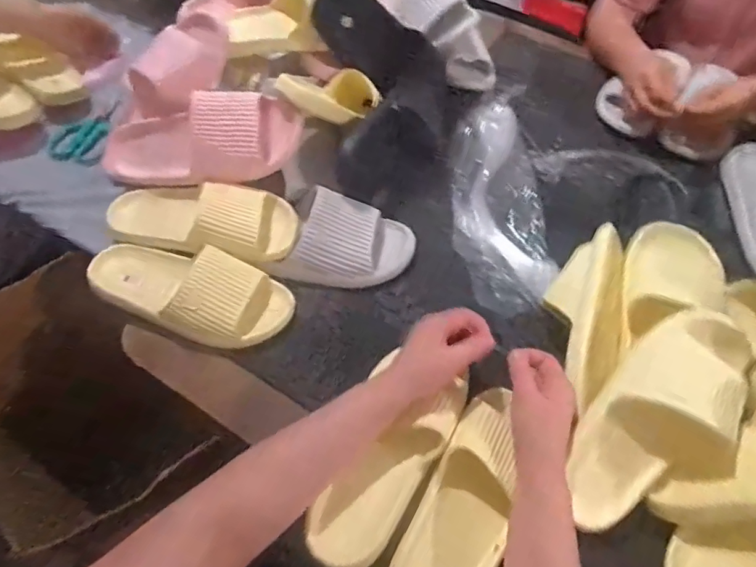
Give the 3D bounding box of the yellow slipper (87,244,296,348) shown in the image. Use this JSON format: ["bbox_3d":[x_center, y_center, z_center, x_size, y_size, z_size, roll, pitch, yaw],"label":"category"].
[{"bbox_3d":[-0.233,0.008,0.595,0.252,0.080,0.104,17,57,7],"label":"yellow slipper"}]

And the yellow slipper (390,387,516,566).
[{"bbox_3d":[0.087,0.210,0.484,0.085,0.062,0.231,22,65,11],"label":"yellow slipper"}]

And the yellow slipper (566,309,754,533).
[{"bbox_3d":[0.292,0.139,0.514,0.121,0.075,0.261,41,81,21],"label":"yellow slipper"}]

